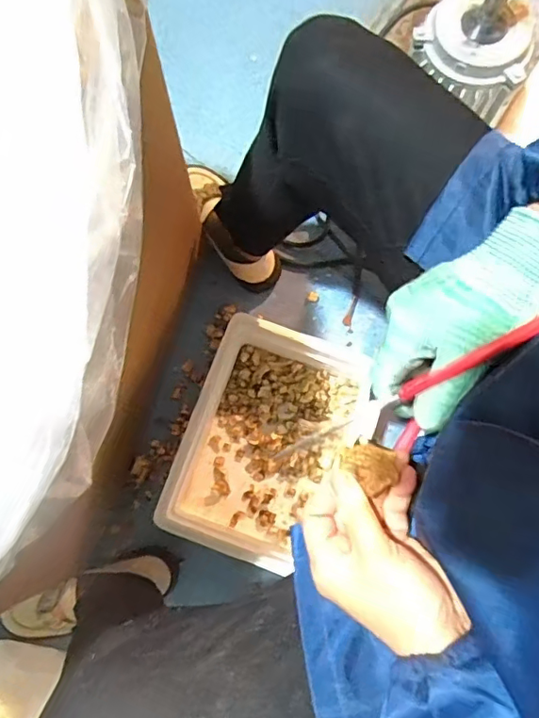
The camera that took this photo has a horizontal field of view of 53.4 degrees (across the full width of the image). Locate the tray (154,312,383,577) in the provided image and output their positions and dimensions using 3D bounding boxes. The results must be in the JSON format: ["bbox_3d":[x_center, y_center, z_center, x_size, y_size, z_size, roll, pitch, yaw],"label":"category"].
[{"bbox_3d":[0.001,0.114,0.731,0.218,0.103,0.289,16,78,2],"label":"tray"}]

